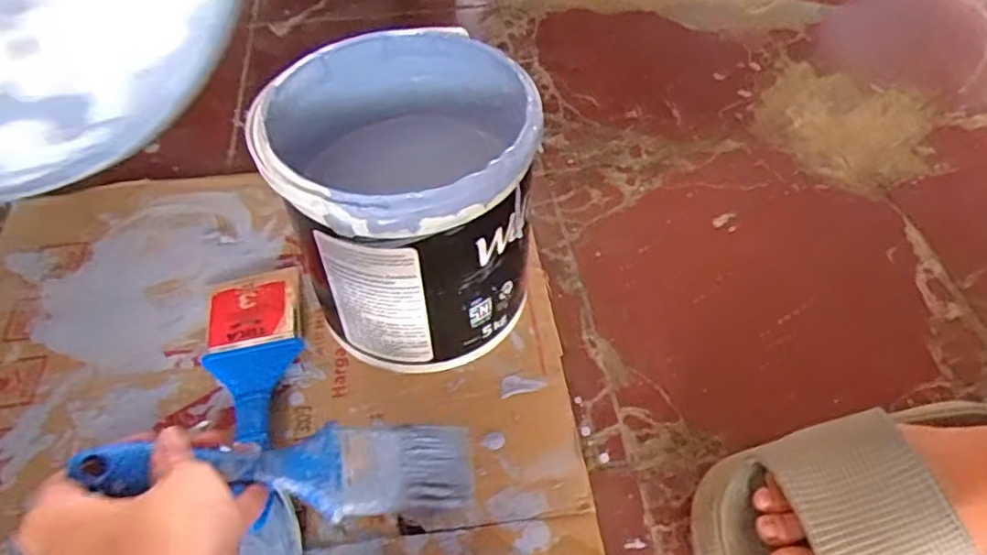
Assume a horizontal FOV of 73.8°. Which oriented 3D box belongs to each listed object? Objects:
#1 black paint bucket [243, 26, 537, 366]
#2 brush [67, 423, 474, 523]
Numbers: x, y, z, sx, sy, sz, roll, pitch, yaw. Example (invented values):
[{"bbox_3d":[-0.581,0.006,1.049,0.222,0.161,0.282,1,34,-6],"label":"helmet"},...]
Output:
[{"bbox_3d":[-0.060,-0.050,0.487,0.168,0.187,0.173,0,51,0],"label":"black paint bucket"},{"bbox_3d":[-0.095,0.098,0.339,0.191,0.017,0.044,10,45,-32],"label":"brush"}]

